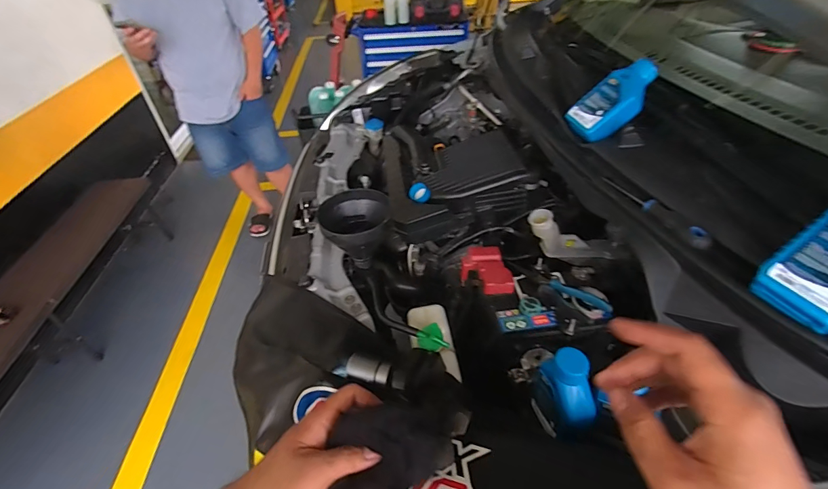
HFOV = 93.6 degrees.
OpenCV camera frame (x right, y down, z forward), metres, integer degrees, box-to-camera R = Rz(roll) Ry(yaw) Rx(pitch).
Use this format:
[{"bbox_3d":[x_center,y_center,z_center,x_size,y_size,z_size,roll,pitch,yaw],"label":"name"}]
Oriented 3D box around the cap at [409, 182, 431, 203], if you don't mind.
[{"bbox_3d":[0.013,-0.114,0.854,0.044,0.030,0.041,-6,42,-2],"label":"cap"}]

